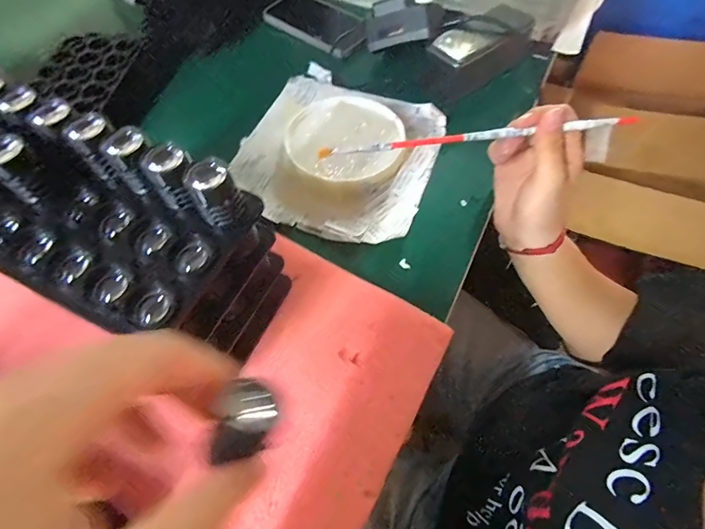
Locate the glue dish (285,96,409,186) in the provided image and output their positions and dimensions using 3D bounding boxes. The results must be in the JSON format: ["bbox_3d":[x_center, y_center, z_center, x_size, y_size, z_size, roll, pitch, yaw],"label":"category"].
[{"bbox_3d":[-0.007,-0.128,0.377,0.114,0.013,0.108,-1,61,1],"label":"glue dish"}]

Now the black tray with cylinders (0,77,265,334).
[{"bbox_3d":[-0.151,-0.034,0.204,0.183,0.049,0.095,23,64,13],"label":"black tray with cylinders"}]

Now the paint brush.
[{"bbox_3d":[0.100,-0.102,0.296,0.231,0.006,0.005,-4,64,7],"label":"paint brush"}]

